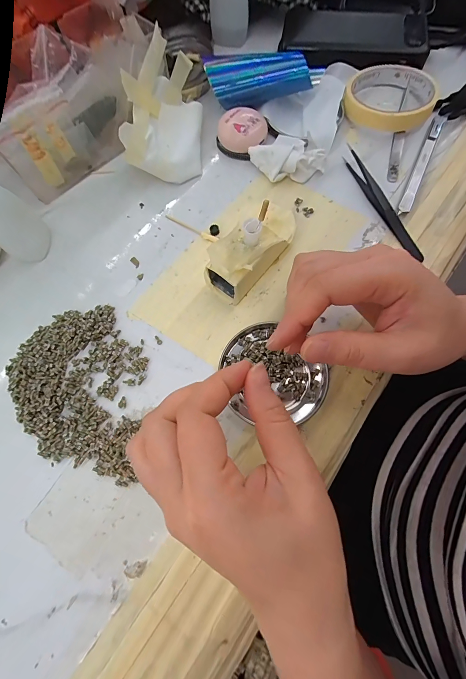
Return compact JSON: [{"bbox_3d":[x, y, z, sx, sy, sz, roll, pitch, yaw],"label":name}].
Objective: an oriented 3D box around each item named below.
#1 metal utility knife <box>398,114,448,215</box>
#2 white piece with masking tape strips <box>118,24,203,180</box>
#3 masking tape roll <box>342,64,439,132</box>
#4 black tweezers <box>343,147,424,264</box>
[{"bbox_3d":[0.181,-0.170,0.282,0.011,0.004,0.134,25,74,10],"label":"metal utility knife"},{"bbox_3d":[-0.067,-0.213,0.281,0.068,0.060,0.107,-1,72,2],"label":"white piece with masking tape strips"},{"bbox_3d":[0.161,-0.250,0.301,0.084,0.019,0.087,-1,72,2],"label":"masking tape roll"},{"bbox_3d":[0.135,-0.128,0.268,0.011,0.013,0.123,-21,72,-5],"label":"black tweezers"}]

